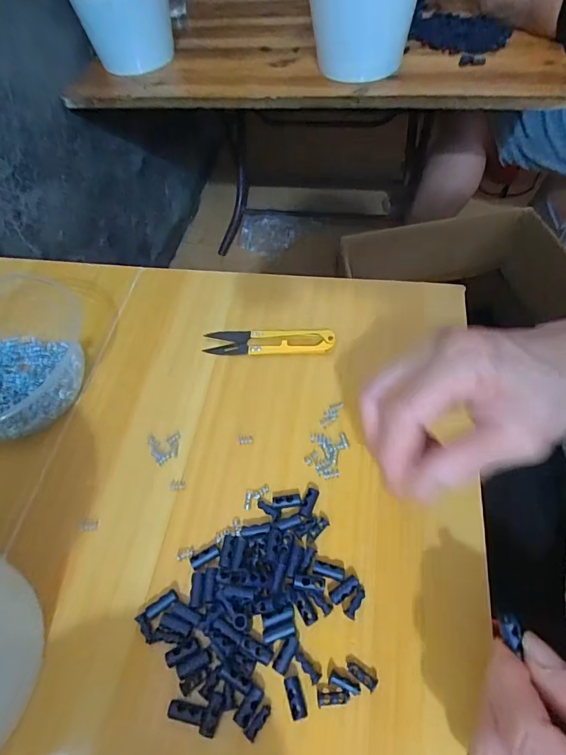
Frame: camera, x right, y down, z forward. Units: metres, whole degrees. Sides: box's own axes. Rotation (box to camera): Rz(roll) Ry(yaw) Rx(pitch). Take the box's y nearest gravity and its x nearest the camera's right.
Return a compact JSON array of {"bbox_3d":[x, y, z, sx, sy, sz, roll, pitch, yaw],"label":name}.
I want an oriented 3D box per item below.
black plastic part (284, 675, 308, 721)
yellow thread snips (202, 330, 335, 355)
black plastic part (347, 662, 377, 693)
[{"bbox_3d":[0.006,0.165,0.224,0.008,0.005,0.019,-17,56,-7],"label":"black plastic part"},{"bbox_3d":[-0.012,-0.030,0.353,0.104,0.014,0.025,1,56,5],"label":"yellow thread snips"},{"bbox_3d":[0.041,0.155,0.226,0.016,0.004,0.006,33,64,23],"label":"black plastic part"}]

